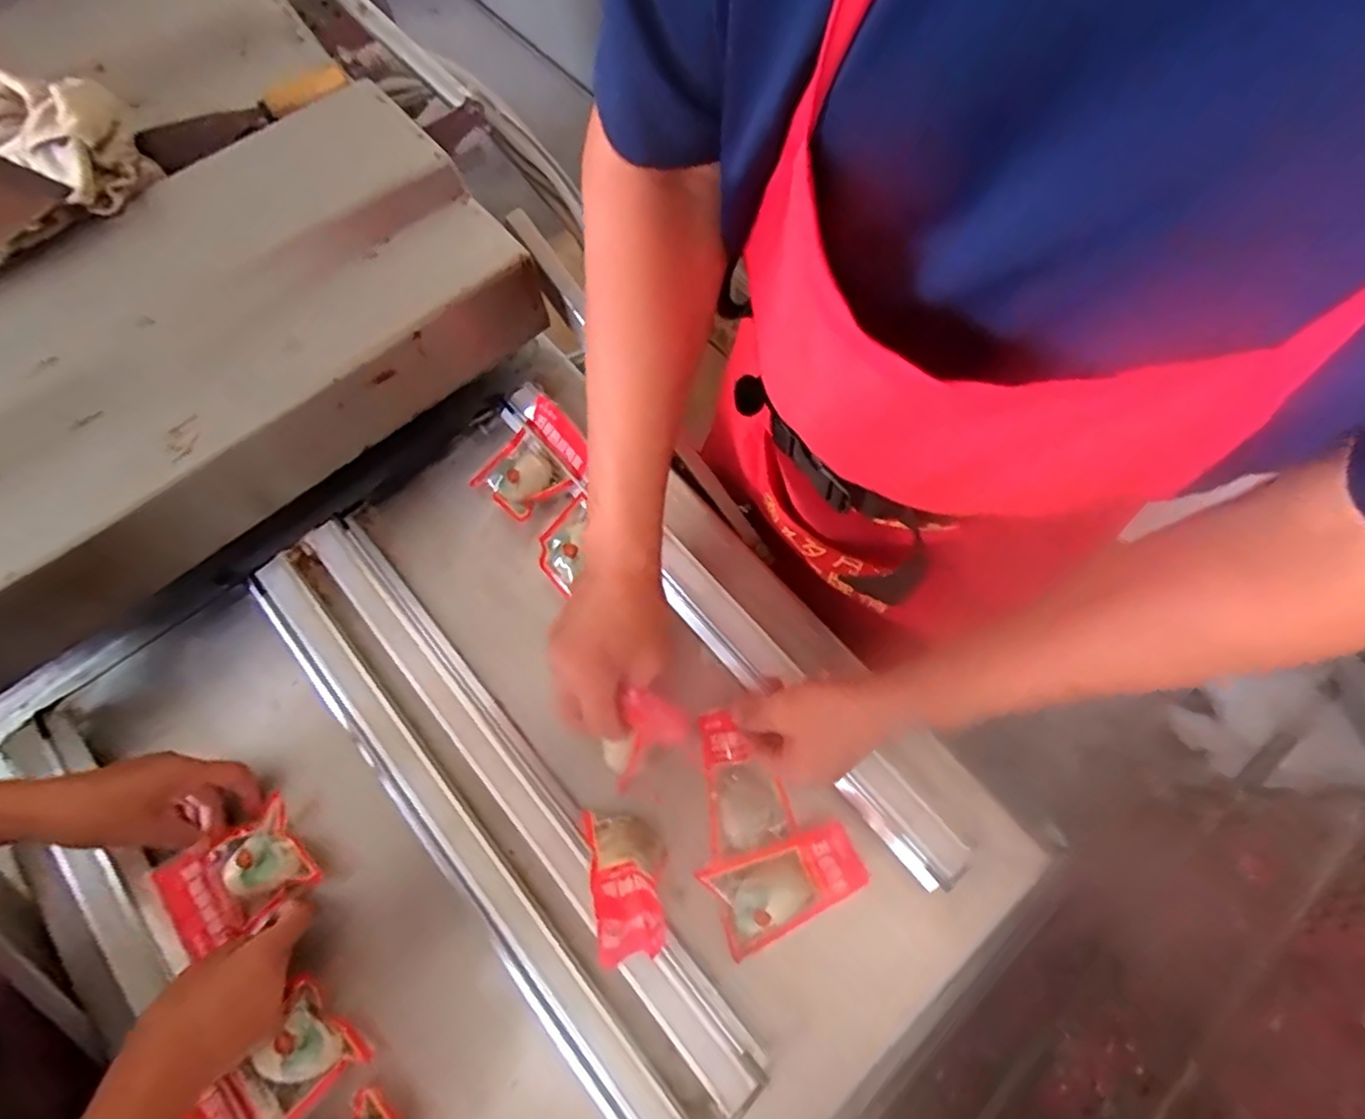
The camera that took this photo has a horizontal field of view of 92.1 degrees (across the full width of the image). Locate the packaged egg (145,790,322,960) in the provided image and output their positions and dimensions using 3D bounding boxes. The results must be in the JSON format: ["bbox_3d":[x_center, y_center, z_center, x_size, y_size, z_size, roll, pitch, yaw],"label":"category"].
[{"bbox_3d":[-0.362,0.255,0.544,0.100,0.056,0.072,-36,74,-13],"label":"packaged egg"}]

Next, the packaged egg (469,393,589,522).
[{"bbox_3d":[-0.157,-0.100,0.662,0.110,0.039,0.097,-37,75,-13],"label":"packaged egg"}]

